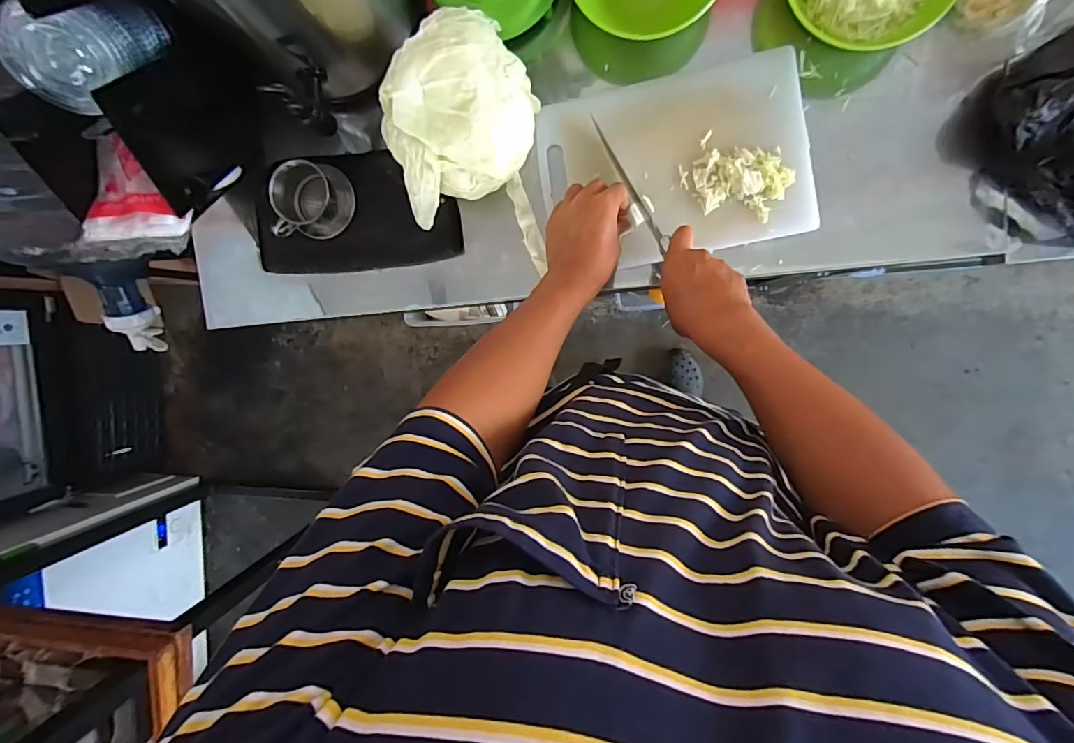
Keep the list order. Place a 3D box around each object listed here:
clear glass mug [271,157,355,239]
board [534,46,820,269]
[{"bbox_3d":[-0.279,-0.212,0.601,0.079,0.069,0.083,2,96,6],"label":"clear glass mug"},{"bbox_3d":[0.160,-0.241,0.574,0.300,0.018,0.207,-10,94,8],"label":"board"}]

